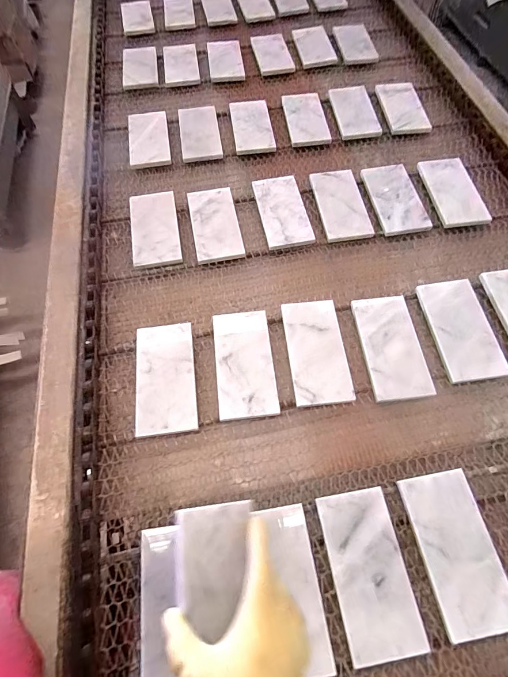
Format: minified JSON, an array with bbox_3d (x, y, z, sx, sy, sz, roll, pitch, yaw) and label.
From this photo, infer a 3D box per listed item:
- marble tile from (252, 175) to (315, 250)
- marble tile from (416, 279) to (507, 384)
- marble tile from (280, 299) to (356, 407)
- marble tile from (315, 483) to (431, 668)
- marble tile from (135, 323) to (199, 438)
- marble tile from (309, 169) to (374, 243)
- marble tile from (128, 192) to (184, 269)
[{"bbox_3d":[0.048,-0.223,0.621,0.077,0.016,0.152,-9,61,-3],"label":"marble tile"},{"bbox_3d":[0.295,-0.015,0.511,0.079,0.006,0.155,-9,63,4],"label":"marble tile"},{"bbox_3d":[0.088,0.016,0.501,0.078,0.006,0.155,-6,63,-2],"label":"marble tile"},{"bbox_3d":[0.125,0.250,0.384,0.077,0.005,0.153,-9,66,-4],"label":"marble tile"},{"bbox_3d":[-0.120,0.050,0.484,0.078,0.006,0.155,-7,60,-5],"label":"marble tile"},{"bbox_3d":[0.151,-0.242,0.626,0.085,0.014,0.158,-6,61,-2],"label":"marble tile"},{"bbox_3d":[-0.168,-0.187,0.602,0.077,0.009,0.147,-11,64,-2],"label":"marble tile"}]

